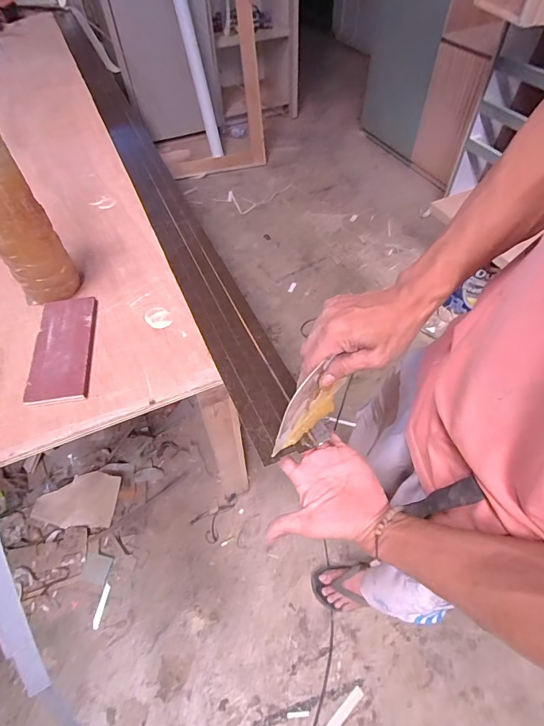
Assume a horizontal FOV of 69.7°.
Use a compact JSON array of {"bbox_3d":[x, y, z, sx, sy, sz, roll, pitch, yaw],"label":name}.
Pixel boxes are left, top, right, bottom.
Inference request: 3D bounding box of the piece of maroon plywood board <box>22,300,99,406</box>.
[{"bbox_3d":[-0.297,-0.023,0.557,0.077,0.012,0.176,-8,53,-4],"label":"piece of maroon plywood board"}]

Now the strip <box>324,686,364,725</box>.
[{"bbox_3d":[0.167,0.851,0.947,0.141,0.006,0.024,-38,54,-18],"label":"strip"}]

